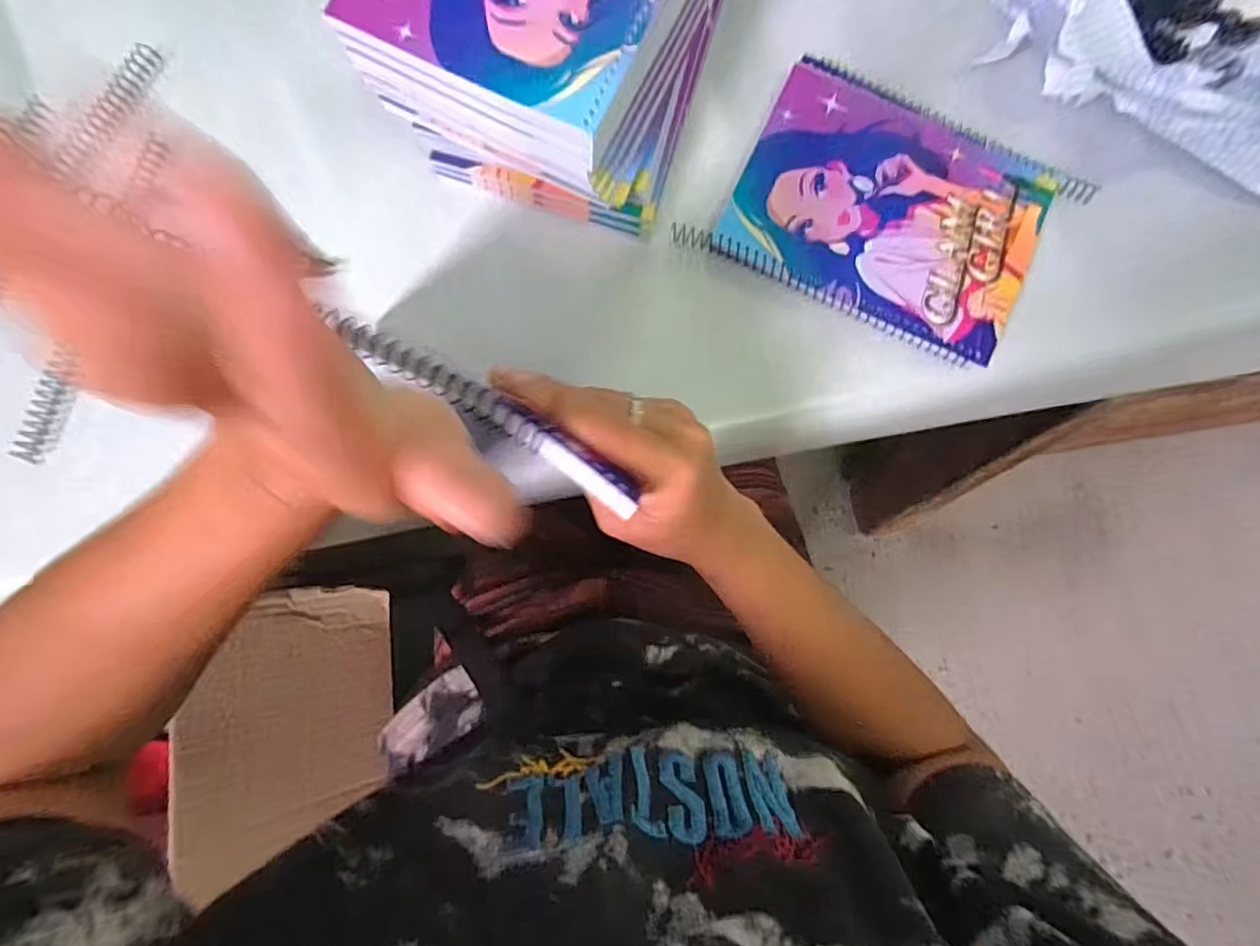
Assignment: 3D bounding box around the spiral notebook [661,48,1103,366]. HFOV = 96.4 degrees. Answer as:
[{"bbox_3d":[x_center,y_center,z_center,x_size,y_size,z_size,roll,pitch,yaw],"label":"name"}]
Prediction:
[{"bbox_3d":[0.171,-0.179,0.377,0.210,0.011,0.157,24,83,1],"label":"spiral notebook"}]

